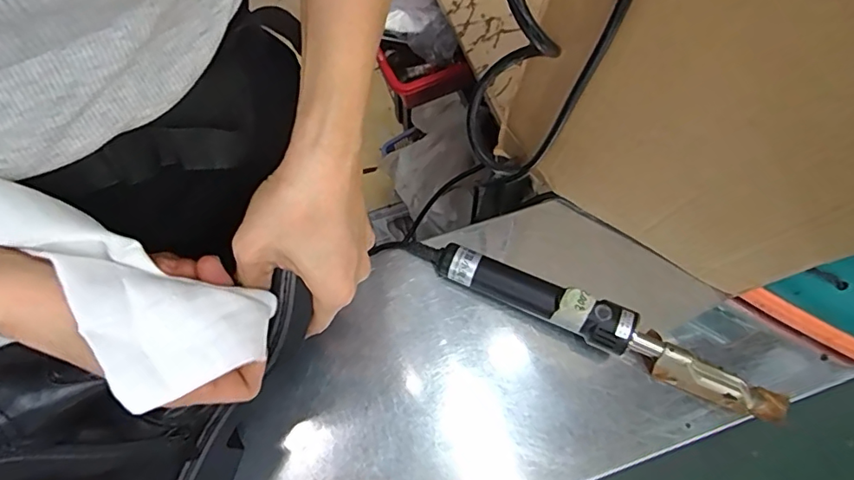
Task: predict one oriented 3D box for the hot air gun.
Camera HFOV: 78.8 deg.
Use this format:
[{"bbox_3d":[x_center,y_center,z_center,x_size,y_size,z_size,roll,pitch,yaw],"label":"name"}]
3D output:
[{"bbox_3d":[0.131,0.067,0.419,0.308,0.045,0.029,24,71,8],"label":"hot air gun"}]

